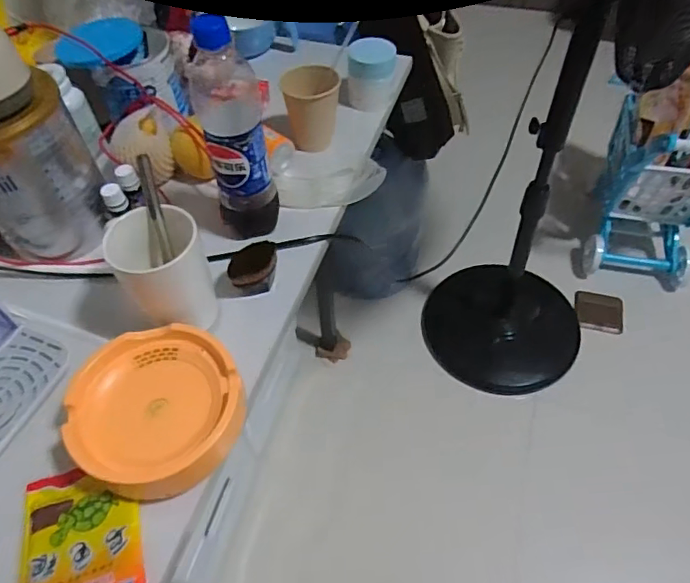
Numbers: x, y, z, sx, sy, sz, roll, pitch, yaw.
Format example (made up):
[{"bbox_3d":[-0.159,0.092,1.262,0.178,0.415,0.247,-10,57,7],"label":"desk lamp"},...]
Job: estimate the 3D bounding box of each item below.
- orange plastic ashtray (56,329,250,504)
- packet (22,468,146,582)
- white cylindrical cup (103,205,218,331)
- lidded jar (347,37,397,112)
[{"bbox_3d":[-0.155,0.100,0.445,0.132,0.051,0.134,-2,53,3],"label":"orange plastic ashtray"},{"bbox_3d":[-0.204,0.194,0.409,0.085,0.014,0.128,-16,48,-13],"label":"packet"},{"bbox_3d":[-0.164,-0.016,0.485,0.075,0.109,0.070,-29,57,-17],"label":"white cylindrical cup"},{"bbox_3d":[0.037,-0.297,0.718,0.066,0.076,0.069,0,54,4],"label":"lidded jar"}]

